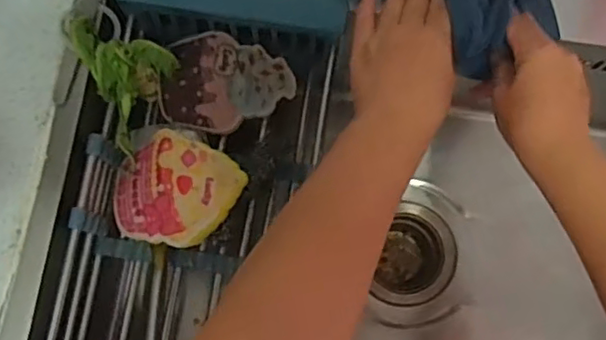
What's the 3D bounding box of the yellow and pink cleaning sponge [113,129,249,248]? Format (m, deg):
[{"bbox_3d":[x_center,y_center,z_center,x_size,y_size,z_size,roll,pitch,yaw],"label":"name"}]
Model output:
[{"bbox_3d":[-0.108,0.018,0.517,0.104,0.016,0.092,22,94,17],"label":"yellow and pink cleaning sponge"}]

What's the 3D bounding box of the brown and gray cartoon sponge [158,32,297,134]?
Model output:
[{"bbox_3d":[-0.068,-0.074,0.560,0.113,0.010,0.084,13,92,-4],"label":"brown and gray cartoon sponge"}]

